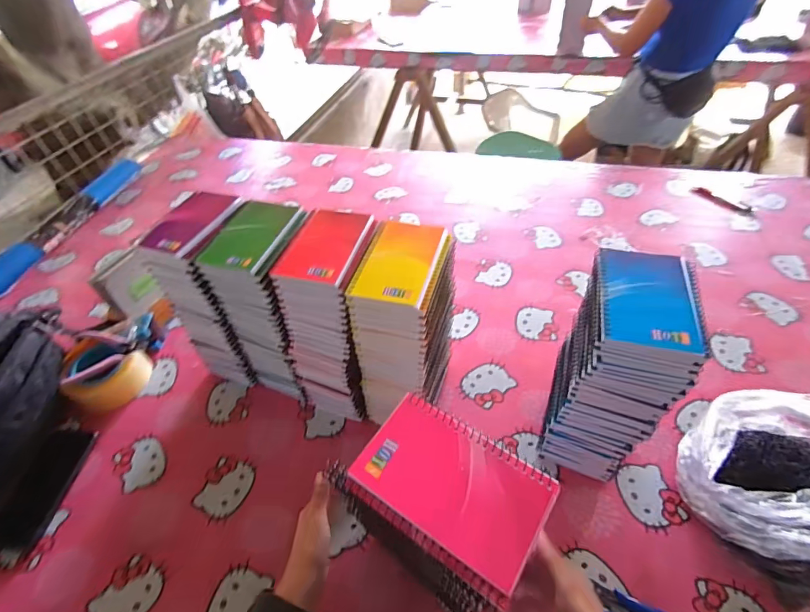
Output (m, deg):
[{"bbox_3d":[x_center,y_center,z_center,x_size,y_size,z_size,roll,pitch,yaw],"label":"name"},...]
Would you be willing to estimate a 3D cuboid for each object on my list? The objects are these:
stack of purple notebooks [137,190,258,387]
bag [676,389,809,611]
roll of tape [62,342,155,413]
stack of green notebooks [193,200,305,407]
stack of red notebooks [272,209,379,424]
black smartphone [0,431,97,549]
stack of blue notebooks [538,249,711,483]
[{"bbox_3d":[-0.280,-0.011,0.633,0.097,0.299,0.125,10,50,14],"label":"stack of purple notebooks"},{"bbox_3d":[0.431,0.197,0.469,0.202,0.169,0.179,-32,53,-22],"label":"bag"},{"bbox_3d":[-0.511,0.118,0.692,0.112,0.067,0.100,5,49,10],"label":"roll of tape"},{"bbox_3d":[-0.181,0.004,0.620,0.108,0.285,0.142,14,51,17],"label":"stack of green notebooks"},{"bbox_3d":[-0.089,0.024,0.592,0.115,0.287,0.146,13,50,16],"label":"stack of red notebooks"},{"bbox_3d":[-0.530,0.260,0.602,0.087,0.015,0.165,2,48,7],"label":"black smartphone"},{"bbox_3d":[0.247,0.088,0.502,0.100,0.284,0.141,15,51,18],"label":"stack of blue notebooks"}]

